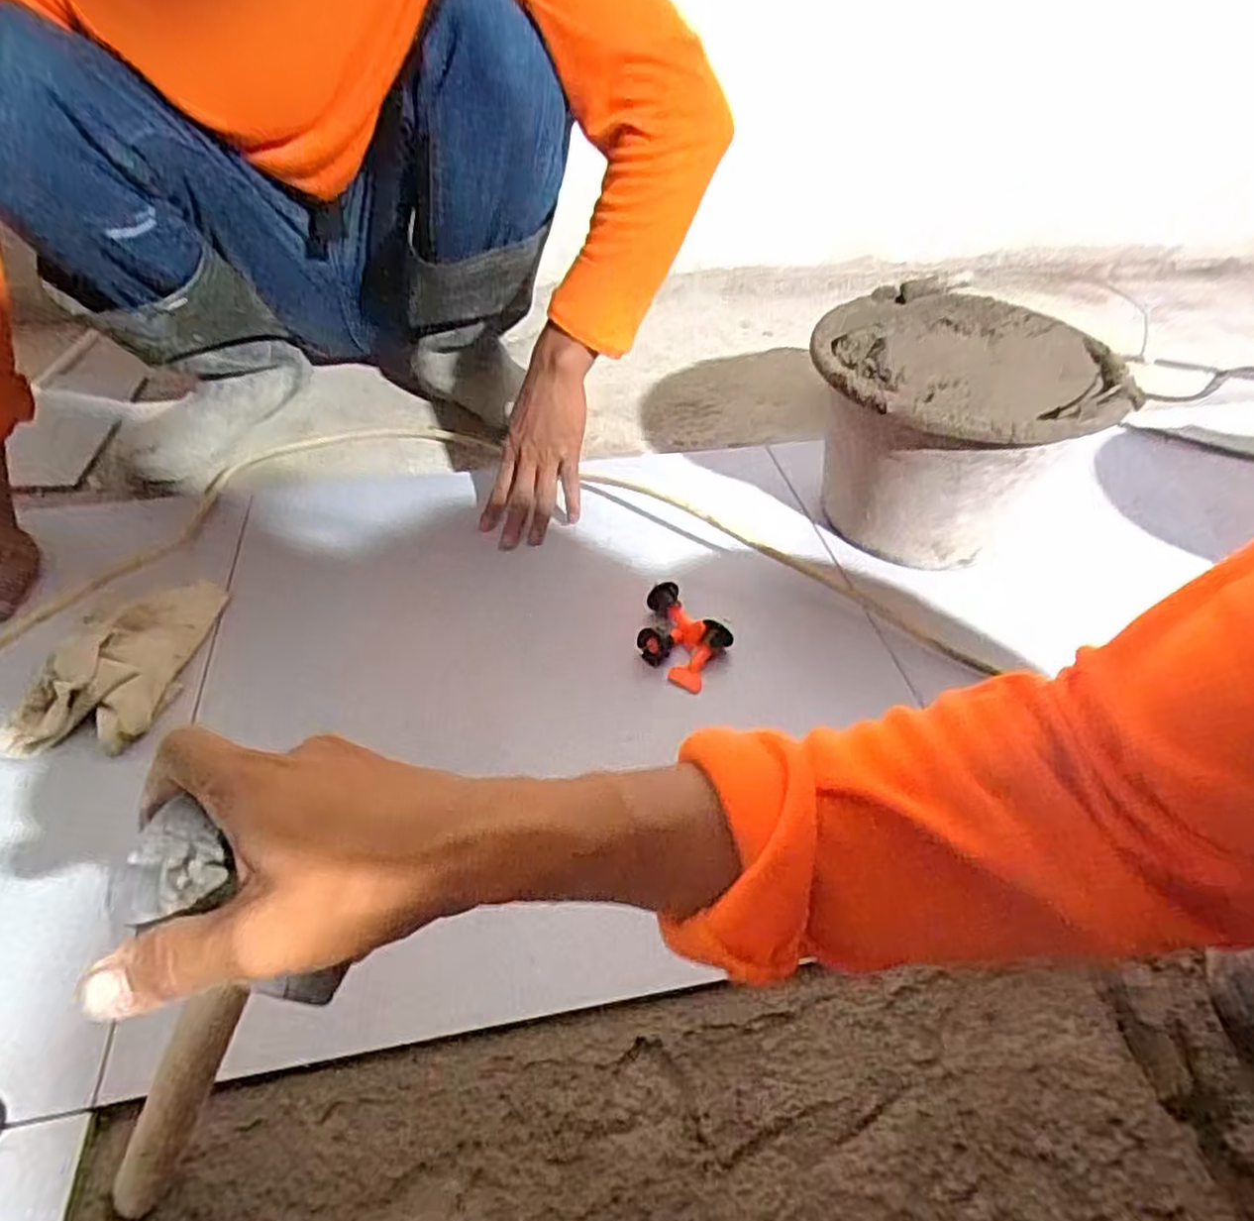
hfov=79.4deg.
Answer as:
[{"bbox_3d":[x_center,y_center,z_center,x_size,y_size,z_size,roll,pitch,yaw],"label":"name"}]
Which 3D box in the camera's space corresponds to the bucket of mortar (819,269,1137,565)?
[{"bbox_3d":[0.312,-0.177,0.758,0.255,0.188,0.250,1,44,-1],"label":"bucket of mortar"}]

